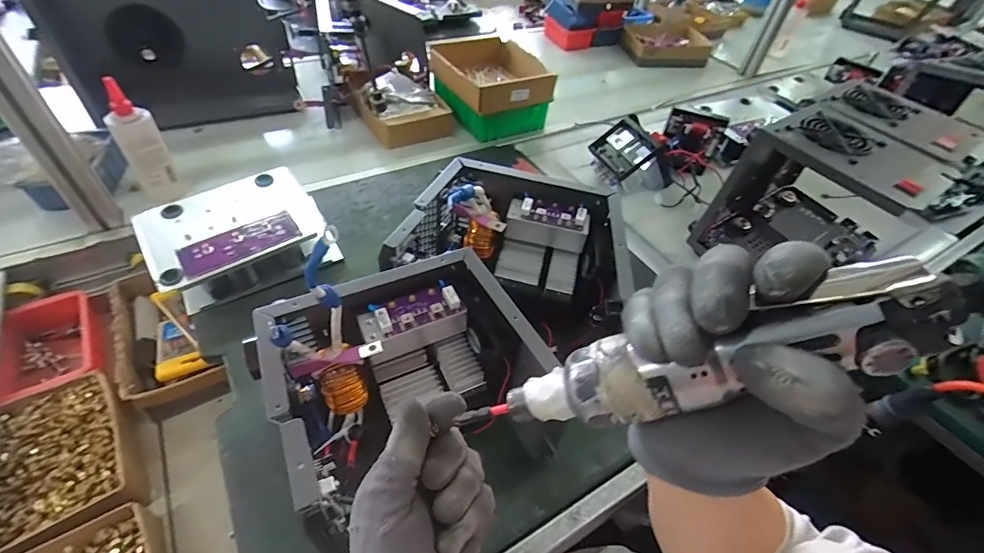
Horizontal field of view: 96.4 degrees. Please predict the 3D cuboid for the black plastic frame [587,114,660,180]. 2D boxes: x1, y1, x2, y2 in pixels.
[{"bbox_3d":[0.232,-0.230,0.773,0.091,0.019,0.105,-40,55,17],"label":"black plastic frame"}]

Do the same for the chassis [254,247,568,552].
[{"bbox_3d":[-0.084,0.101,0.423,0.210,0.153,0.172,-21,54,-24],"label":"chassis"}]

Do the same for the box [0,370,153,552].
[{"bbox_3d":[-0.460,0.200,0.476,0.143,0.051,0.180,-23,54,-25],"label":"box"}]

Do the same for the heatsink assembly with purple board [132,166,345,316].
[{"bbox_3d":[-0.335,-0.058,0.591,0.210,0.067,0.150,-25,55,-26],"label":"heatsink assembly with purple board"}]

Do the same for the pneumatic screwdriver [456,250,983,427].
[{"bbox_3d":[0.111,0.029,0.180,0.282,0.032,0.037,-22,43,23],"label":"pneumatic screwdriver"}]

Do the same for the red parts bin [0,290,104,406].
[{"bbox_3d":[-0.548,0.095,0.551,0.087,0.068,0.136,-22,54,-25],"label":"red parts bin"}]

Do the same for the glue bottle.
[{"bbox_3d":[-0.506,-0.188,0.643,0.057,0.170,0.046,-31,58,-30],"label":"glue bottle"}]

